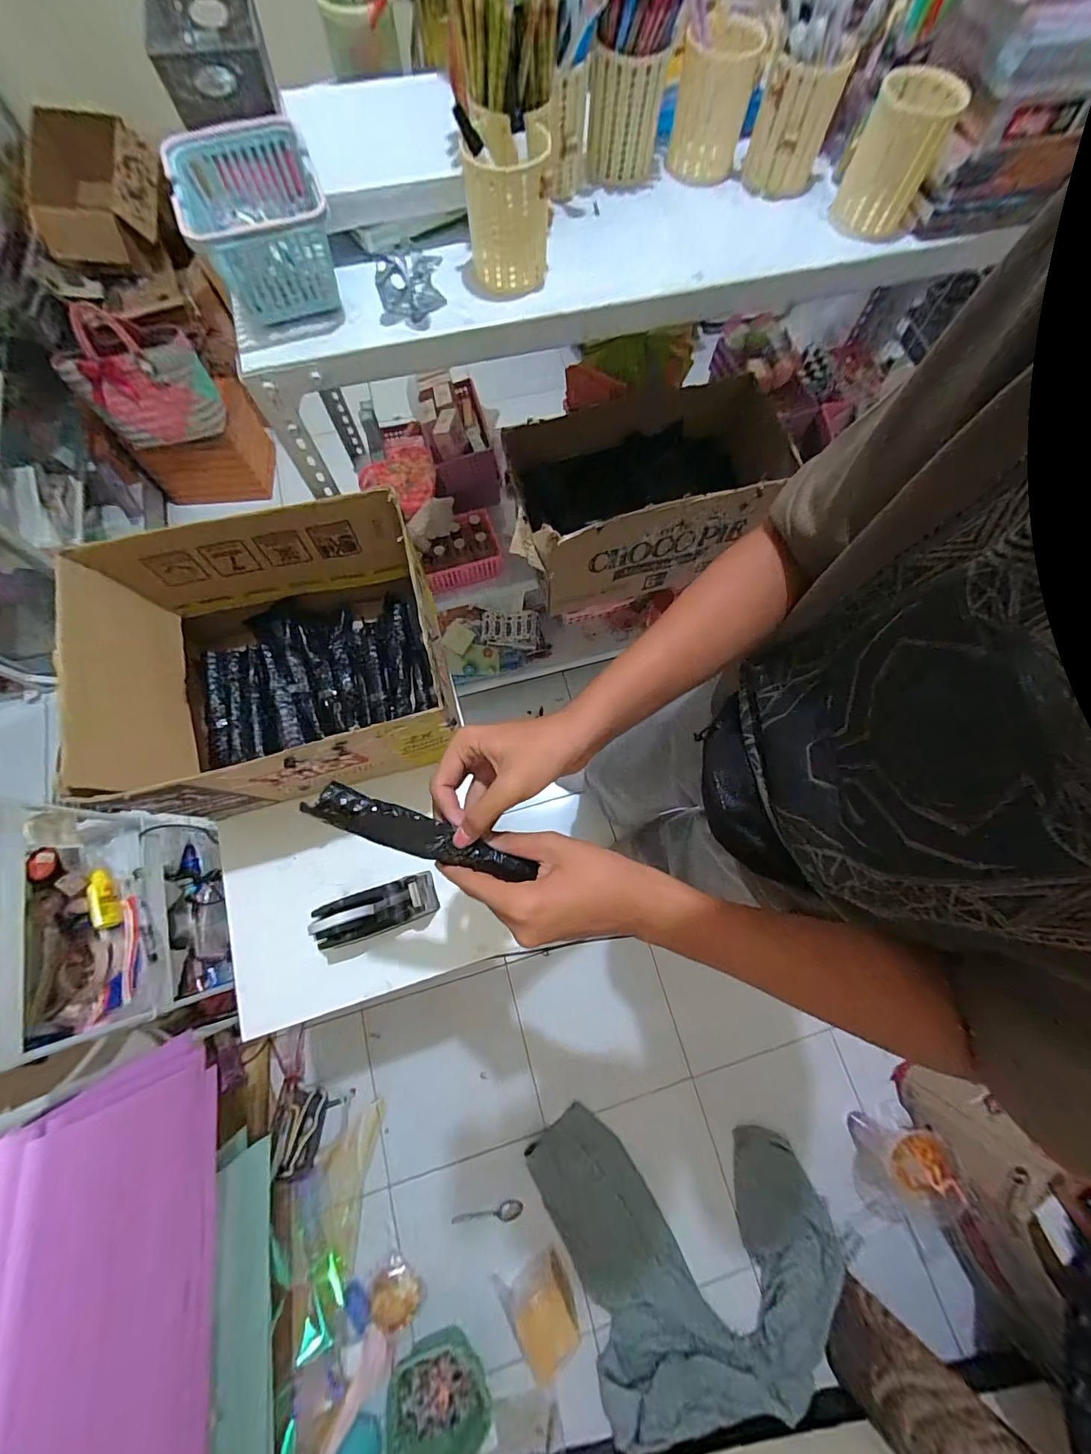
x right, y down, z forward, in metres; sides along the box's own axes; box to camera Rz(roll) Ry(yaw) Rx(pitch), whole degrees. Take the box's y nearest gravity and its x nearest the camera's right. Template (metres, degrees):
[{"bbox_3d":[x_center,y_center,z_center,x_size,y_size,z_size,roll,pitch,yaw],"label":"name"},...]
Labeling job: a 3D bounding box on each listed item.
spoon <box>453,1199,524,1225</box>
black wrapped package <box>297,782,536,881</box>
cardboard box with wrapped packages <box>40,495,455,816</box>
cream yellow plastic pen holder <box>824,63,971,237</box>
[{"bbox_3d":[-0.141,1.191,1.168,0.173,0.013,0.037,-11,74,-5],"label":"spoon"},{"bbox_3d":[-0.093,0.087,0.377,0.174,0.018,0.030,25,73,-18],"label":"black wrapped package"},{"bbox_3d":[-0.344,-0.083,0.674,0.397,0.238,0.328,-17,74,-6],"label":"cardboard box with wrapped packages"},{"bbox_3d":[0.391,-0.642,0.543,0.085,0.104,0.087,27,74,7],"label":"cream yellow plastic pen holder"}]

